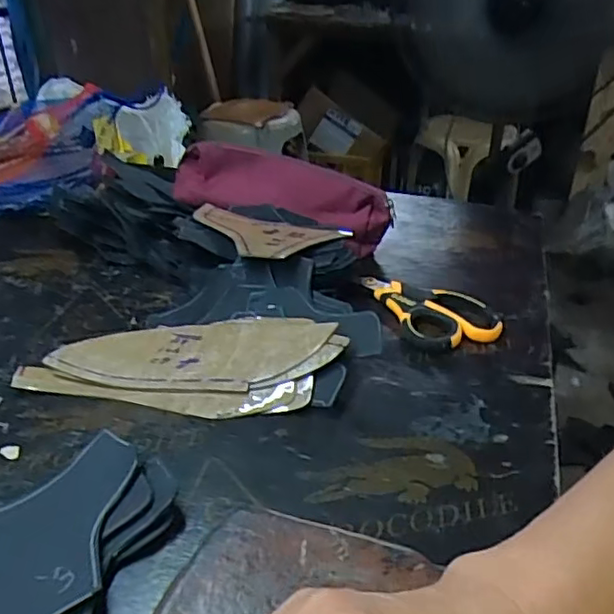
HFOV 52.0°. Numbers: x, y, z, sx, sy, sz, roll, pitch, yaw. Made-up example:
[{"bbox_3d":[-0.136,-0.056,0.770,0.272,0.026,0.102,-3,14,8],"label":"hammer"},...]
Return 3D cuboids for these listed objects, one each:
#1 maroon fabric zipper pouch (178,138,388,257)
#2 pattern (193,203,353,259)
[{"bbox_3d":[-0.033,-0.111,0.652,0.231,0.084,0.055,10,34,18],"label":"maroon fabric zipper pouch"},{"bbox_3d":[-0.037,-0.061,0.552,0.137,0.010,0.066,10,40,10],"label":"pattern"}]

